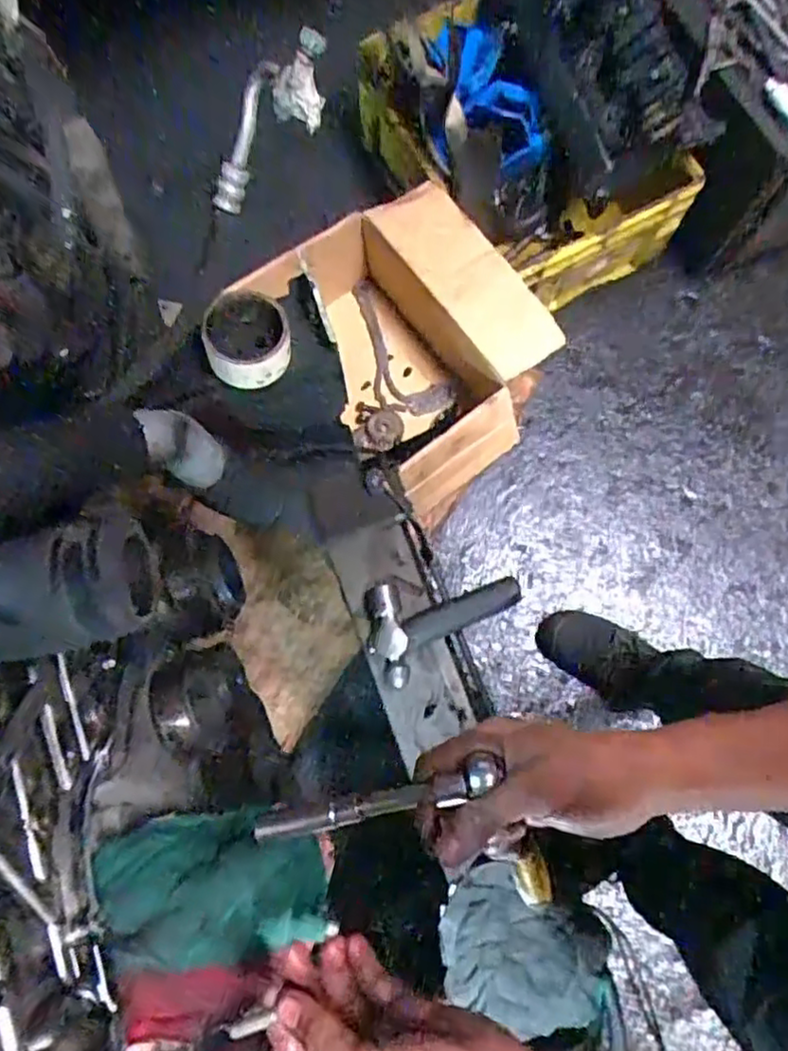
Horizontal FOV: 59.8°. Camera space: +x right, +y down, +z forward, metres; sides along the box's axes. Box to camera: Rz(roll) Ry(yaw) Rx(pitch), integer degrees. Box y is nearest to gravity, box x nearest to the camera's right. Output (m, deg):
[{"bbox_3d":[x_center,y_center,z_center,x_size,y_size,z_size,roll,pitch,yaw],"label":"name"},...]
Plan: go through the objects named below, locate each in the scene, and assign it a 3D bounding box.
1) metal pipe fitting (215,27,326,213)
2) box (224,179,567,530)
[{"bbox_3d":[-0.098,-0.315,0.534,0.030,0.151,0.067,-5,71,-45],"label":"metal pipe fitting"},{"bbox_3d":[0.056,-0.297,1.188,0.398,0.306,0.413,-44,80,-10],"label":"box"}]

